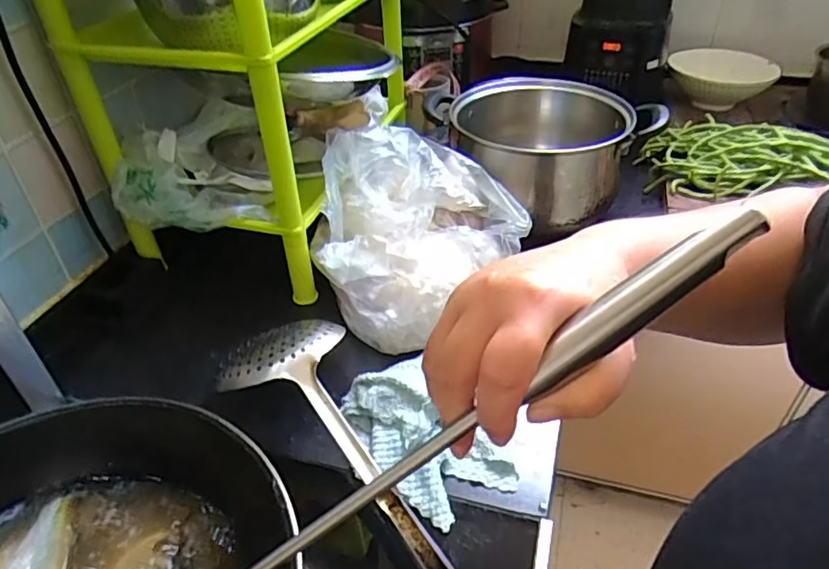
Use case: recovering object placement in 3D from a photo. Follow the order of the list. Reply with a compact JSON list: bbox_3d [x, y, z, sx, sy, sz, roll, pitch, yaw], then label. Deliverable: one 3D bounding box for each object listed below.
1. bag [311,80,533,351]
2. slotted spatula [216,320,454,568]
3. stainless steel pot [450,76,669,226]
[{"bbox_3d":[-0.002,-0.064,0.690,0.224,0.151,0.235,-12,40,-12],"label":"bag"},{"bbox_3d":[-0.050,0.151,0.519,0.131,0.047,0.343,-26,57,-27],"label":"slotted spatula"},{"bbox_3d":[0.203,-0.215,0.877,0.284,0.121,0.278,-1,38,1],"label":"stainless steel pot"}]

